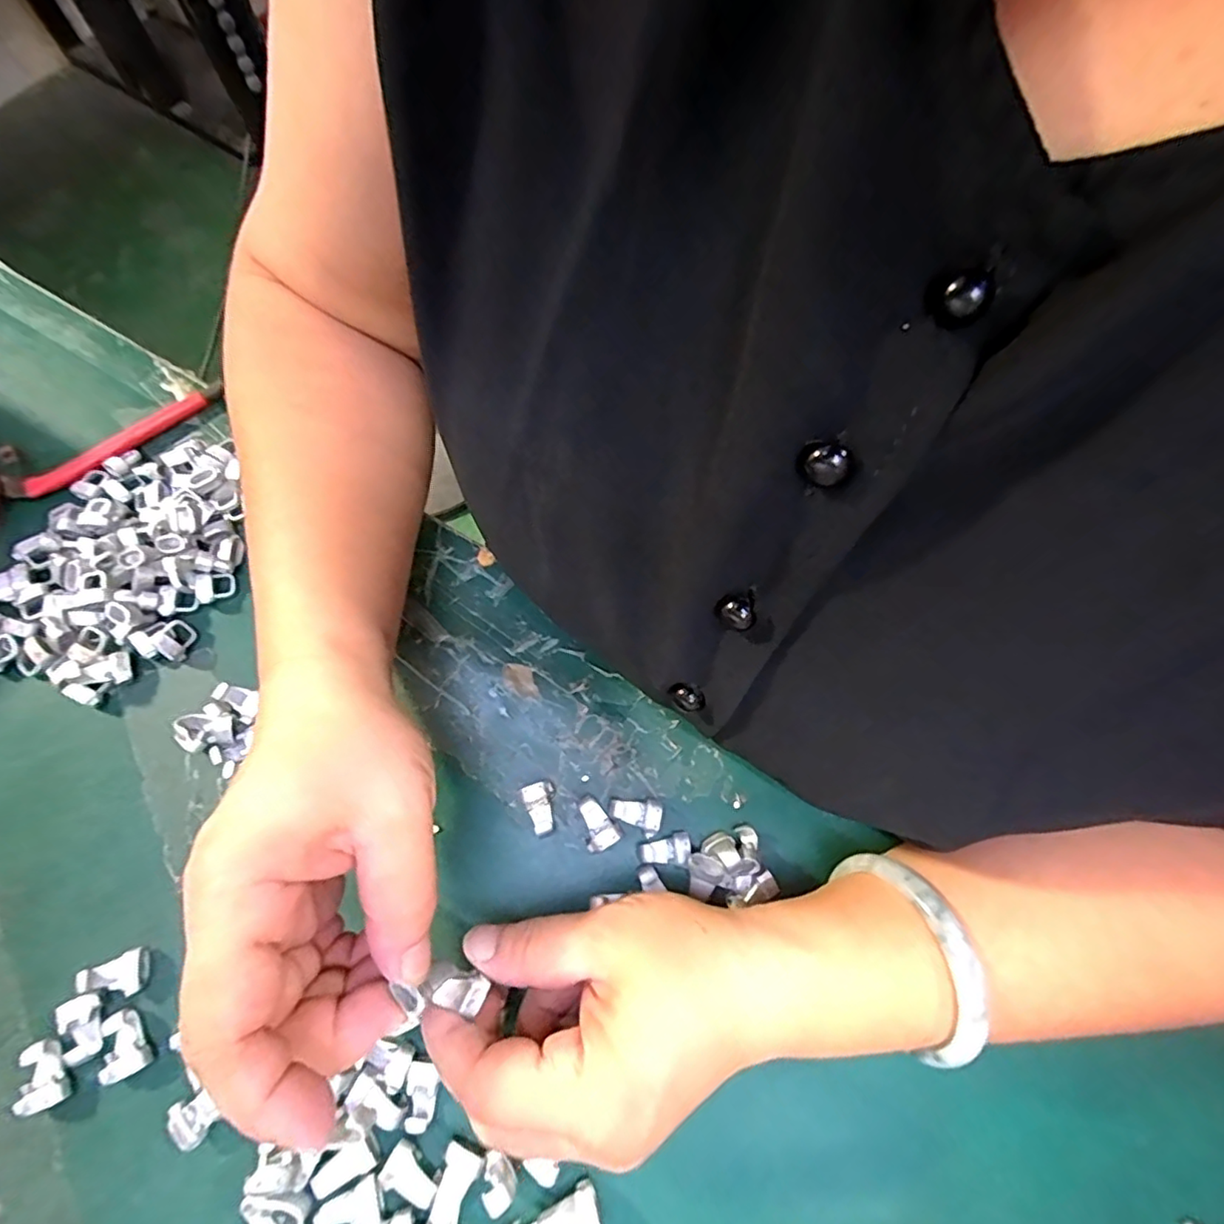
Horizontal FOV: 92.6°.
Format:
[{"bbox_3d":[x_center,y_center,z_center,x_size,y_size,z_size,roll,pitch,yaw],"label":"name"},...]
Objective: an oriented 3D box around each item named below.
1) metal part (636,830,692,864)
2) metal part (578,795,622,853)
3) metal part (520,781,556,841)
[{"bbox_3d":[0.023,0.105,0.255,0.022,0.008,0.012,-15,73,-7],"label":"metal part"},{"bbox_3d":[-0.008,0.094,0.259,0.016,0.008,0.023,-36,77,-12],"label":"metal part"},{"bbox_3d":[-0.030,0.087,0.260,0.014,0.009,0.022,-23,75,-9],"label":"metal part"}]

